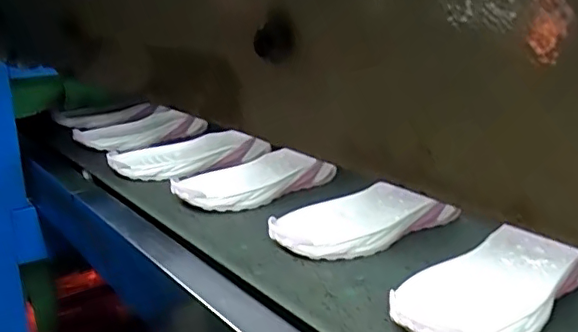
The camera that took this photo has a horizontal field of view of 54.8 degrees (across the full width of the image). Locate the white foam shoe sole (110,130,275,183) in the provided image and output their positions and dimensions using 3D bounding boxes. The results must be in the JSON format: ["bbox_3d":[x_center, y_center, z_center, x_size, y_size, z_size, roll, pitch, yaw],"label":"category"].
[{"bbox_3d":[-0.123,-0.014,0.698,0.189,0.034,0.061,-11,22,-21],"label":"white foam shoe sole"}]

